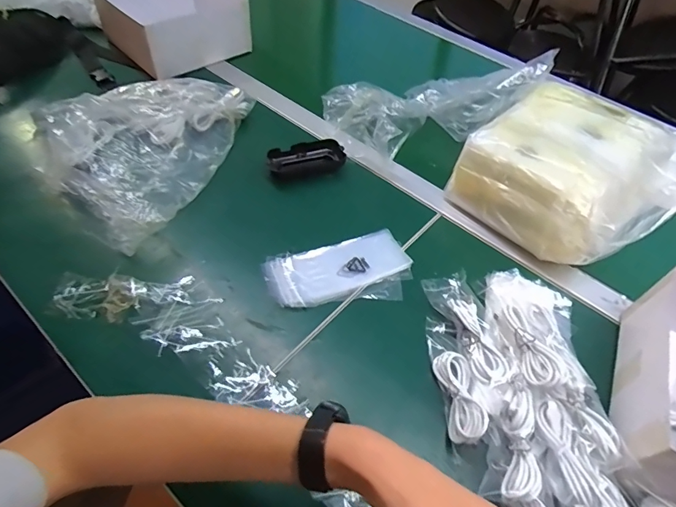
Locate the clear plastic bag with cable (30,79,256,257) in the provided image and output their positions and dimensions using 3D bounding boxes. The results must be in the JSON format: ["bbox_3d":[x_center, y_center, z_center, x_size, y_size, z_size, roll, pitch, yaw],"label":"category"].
[{"bbox_3d":[-0.253,-0.162,0.579,0.184,0.118,0.322,17,52,8],"label":"clear plastic bag with cable"}]

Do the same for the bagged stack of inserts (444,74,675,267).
[{"bbox_3d":[0.304,-0.110,0.563,0.225,0.114,0.228,-37,63,-28],"label":"bagged stack of inserts"}]

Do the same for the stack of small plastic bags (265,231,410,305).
[{"bbox_3d":[0.002,0.021,0.521,0.173,0.011,0.097,-10,53,-12],"label":"stack of small plastic bags"}]

